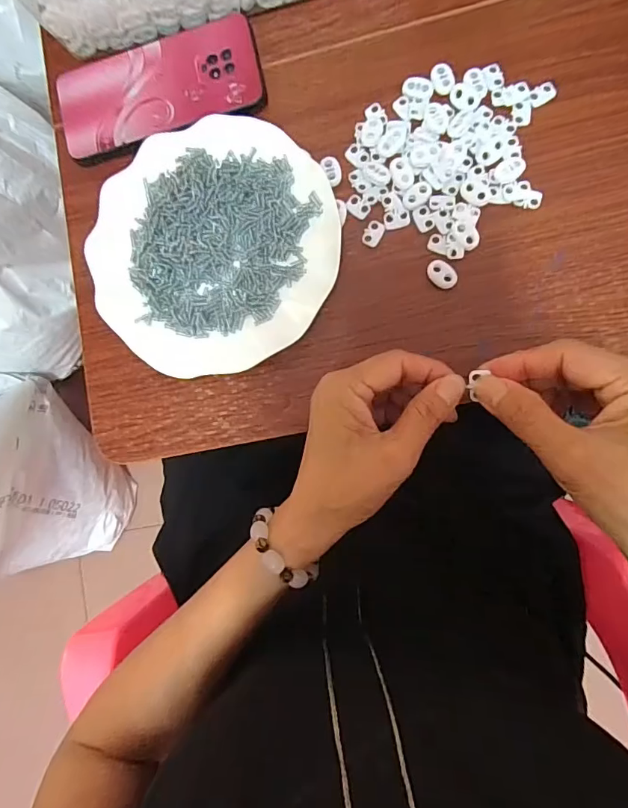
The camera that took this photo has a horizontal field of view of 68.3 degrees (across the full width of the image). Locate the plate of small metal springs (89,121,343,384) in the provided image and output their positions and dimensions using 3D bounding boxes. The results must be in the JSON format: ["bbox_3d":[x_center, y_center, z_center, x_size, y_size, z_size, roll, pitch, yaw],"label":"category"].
[{"bbox_3d":[-0.074,-0.115,0.341,0.180,0.019,0.181,0,87,8],"label":"plate of small metal springs"}]

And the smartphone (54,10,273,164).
[{"bbox_3d":[-0.122,-0.247,0.364,0.161,0.010,0.079,-14,85,7],"label":"smartphone"}]

